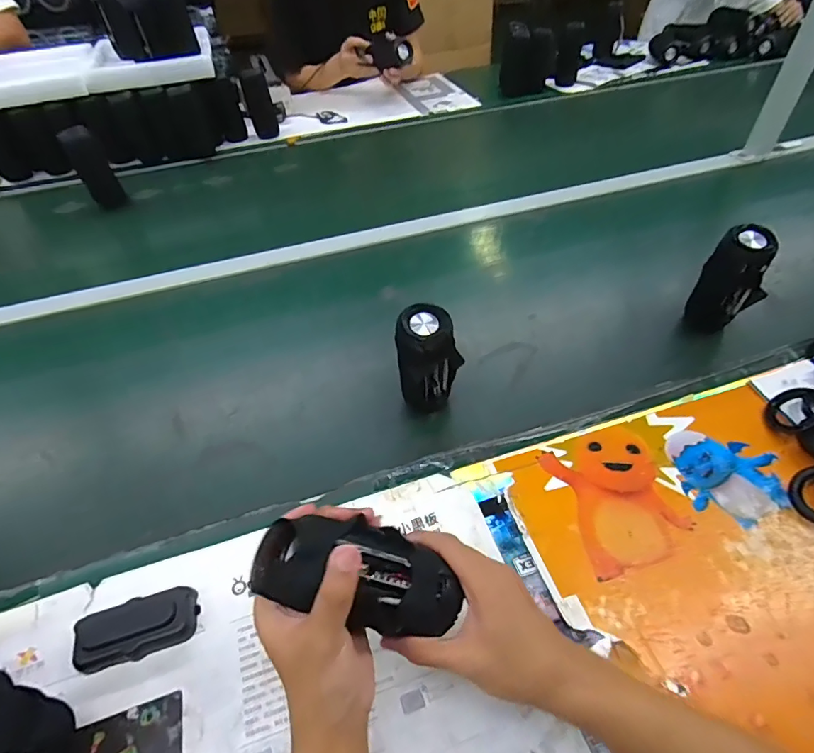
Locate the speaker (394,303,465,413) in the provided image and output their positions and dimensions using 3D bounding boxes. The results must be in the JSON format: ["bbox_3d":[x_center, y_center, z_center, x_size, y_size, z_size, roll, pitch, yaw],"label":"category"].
[{"bbox_3d":[0.025,-0.018,0.586,0.060,0.140,0.055,-34,55,-24],"label":"speaker"}]

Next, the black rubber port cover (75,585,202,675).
[{"bbox_3d":[-0.258,0.239,0.451,0.105,0.023,0.049,-12,49,-8],"label":"black rubber port cover"}]

